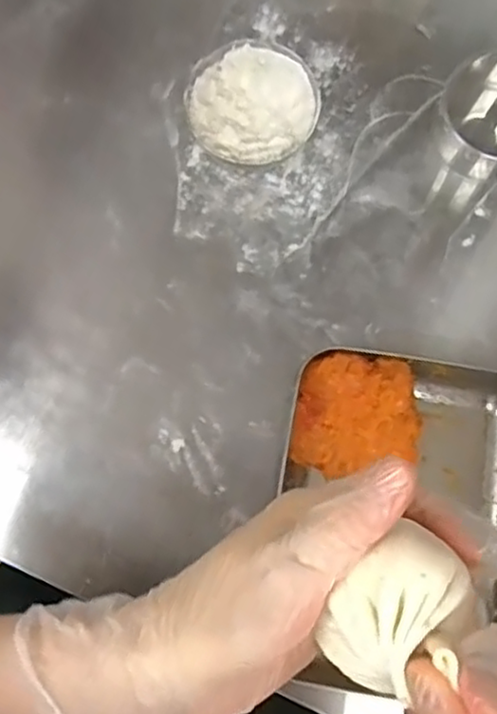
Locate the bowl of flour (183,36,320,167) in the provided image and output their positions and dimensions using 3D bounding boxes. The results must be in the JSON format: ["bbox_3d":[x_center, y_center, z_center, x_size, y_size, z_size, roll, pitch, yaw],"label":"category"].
[{"bbox_3d":[0.003,-0.213,0.599,0.107,0.048,0.107,0,80,-1],"label":"bowl of flour"}]

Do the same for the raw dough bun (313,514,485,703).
[{"bbox_3d":[0.052,0.088,0.236,0.055,0.030,0.040,-42,83,-7],"label":"raw dough bun"}]

